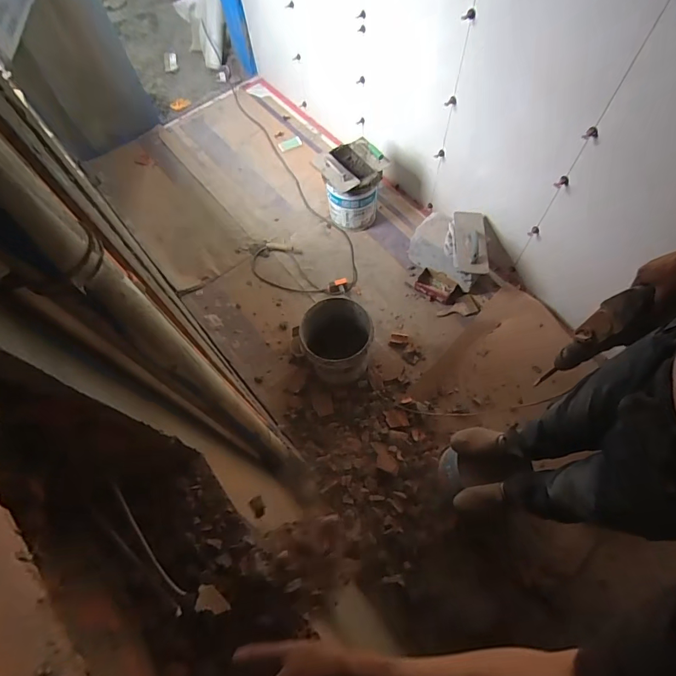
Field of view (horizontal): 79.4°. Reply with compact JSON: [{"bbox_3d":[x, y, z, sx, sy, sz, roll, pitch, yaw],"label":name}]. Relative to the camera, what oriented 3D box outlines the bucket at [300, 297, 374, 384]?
[{"bbox_3d":[-0.005,0.035,1.836,0.300,0.327,0.299,-1,65,3],"label":"bucket"}]

